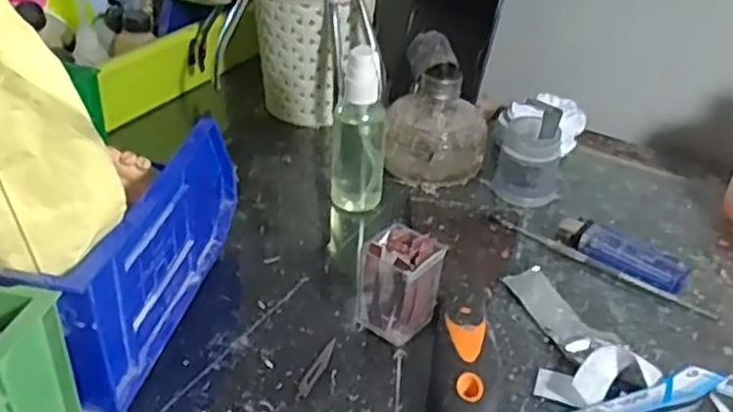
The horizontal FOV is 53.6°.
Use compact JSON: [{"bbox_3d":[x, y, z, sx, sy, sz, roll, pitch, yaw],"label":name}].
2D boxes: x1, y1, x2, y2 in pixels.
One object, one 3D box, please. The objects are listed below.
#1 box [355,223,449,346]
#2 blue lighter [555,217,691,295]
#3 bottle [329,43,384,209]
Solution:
[{"bbox_3d":[0.017,0.043,0.389,0.035,0.052,0.032,-27,44,-36],"label":"box"},{"bbox_3d":[0.159,0.030,0.456,0.081,0.016,0.025,25,40,28],"label":"blue lighter"},{"bbox_3d":[-0.005,-0.048,0.472,0.034,0.113,0.036,1,35,-2],"label":"bottle"}]

